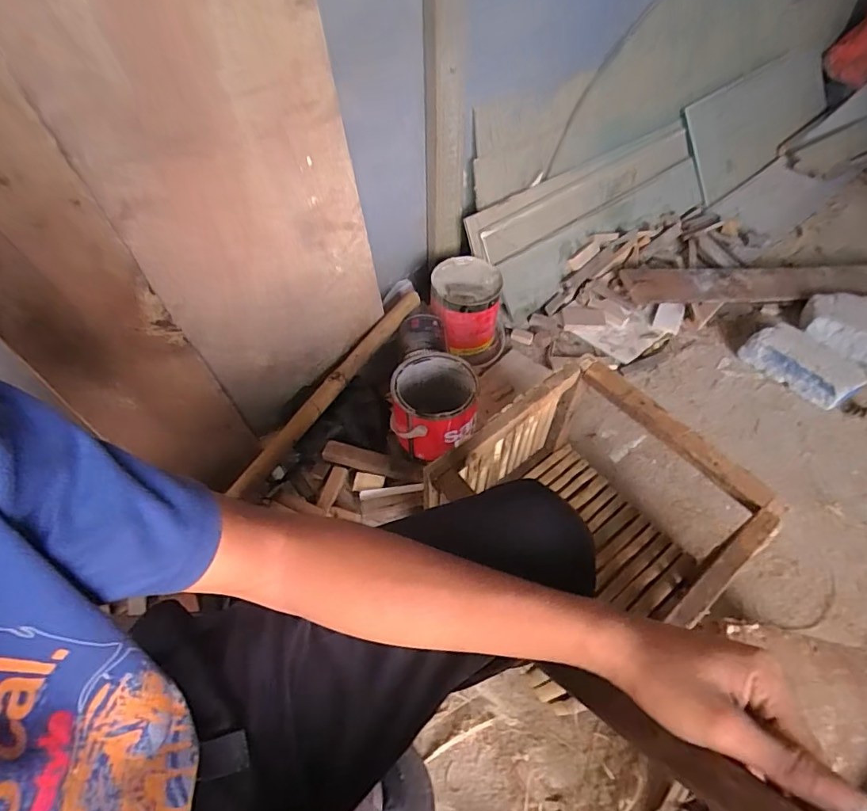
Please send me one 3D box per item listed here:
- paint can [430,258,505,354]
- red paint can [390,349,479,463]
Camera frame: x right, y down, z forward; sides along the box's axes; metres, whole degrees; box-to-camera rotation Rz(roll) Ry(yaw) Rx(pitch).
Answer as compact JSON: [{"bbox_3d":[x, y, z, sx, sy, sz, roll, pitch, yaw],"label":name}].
[{"bbox_3d":[0.073,-0.221,1.083,0.147,0.153,0.169,4,50,3],"label":"paint can"},{"bbox_3d":[0.003,0.004,0.866,0.141,0.129,0.158,2,50,1],"label":"red paint can"}]

